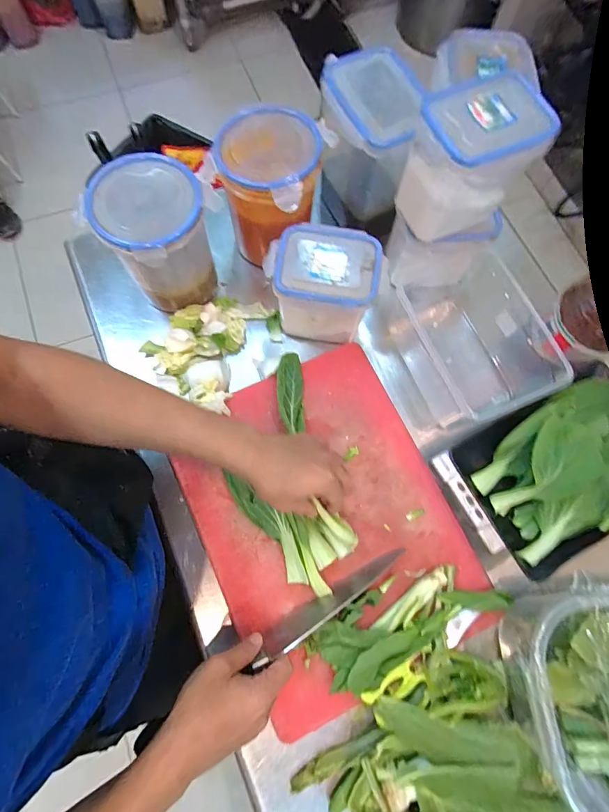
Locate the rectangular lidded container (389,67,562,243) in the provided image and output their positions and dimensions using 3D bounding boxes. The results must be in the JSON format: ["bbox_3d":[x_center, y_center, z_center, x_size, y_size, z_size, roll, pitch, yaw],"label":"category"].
[{"bbox_3d":[0.176,-0.265,0.433,0.114,0.125,0.085,-18,75,-7],"label":"rectangular lidded container"}]

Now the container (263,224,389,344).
[{"bbox_3d":[0.027,-0.157,0.516,0.144,0.112,0.098,4,73,-1],"label":"container"}]

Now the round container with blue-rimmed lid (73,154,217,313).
[{"bbox_3d":[-0.184,-0.211,0.511,0.122,0.160,0.116,1,73,-2],"label":"round container with blue-rimmed lid"}]

